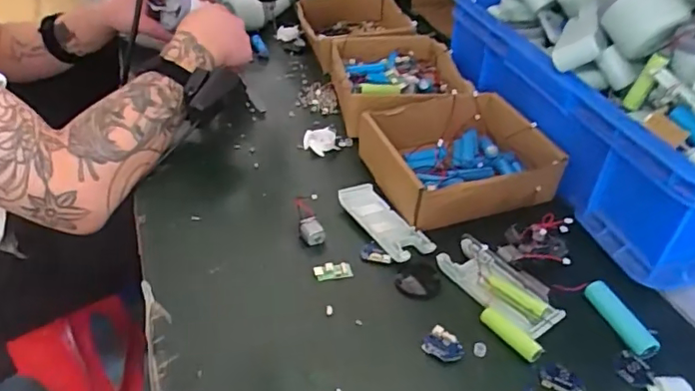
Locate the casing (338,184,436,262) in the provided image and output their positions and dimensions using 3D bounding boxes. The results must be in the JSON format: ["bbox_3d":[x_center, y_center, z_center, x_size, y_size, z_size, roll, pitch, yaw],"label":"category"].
[{"bbox_3d":[0.034,0.024,0.521,0.041,0.013,0.101,-19,43,-25],"label":"casing"}]

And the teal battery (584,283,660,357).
[{"bbox_3d":[0.210,0.095,0.435,0.018,0.017,0.065,-15,42,-21],"label":"teal battery"}]

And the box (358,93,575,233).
[{"bbox_3d":[0.112,-0.039,0.569,0.173,0.055,0.143,-8,40,-14],"label":"box"}]

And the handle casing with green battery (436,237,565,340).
[{"bbox_3d":[0.124,0.074,0.461,0.047,0.016,0.103,-20,44,-27],"label":"handle casing with green battery"}]

